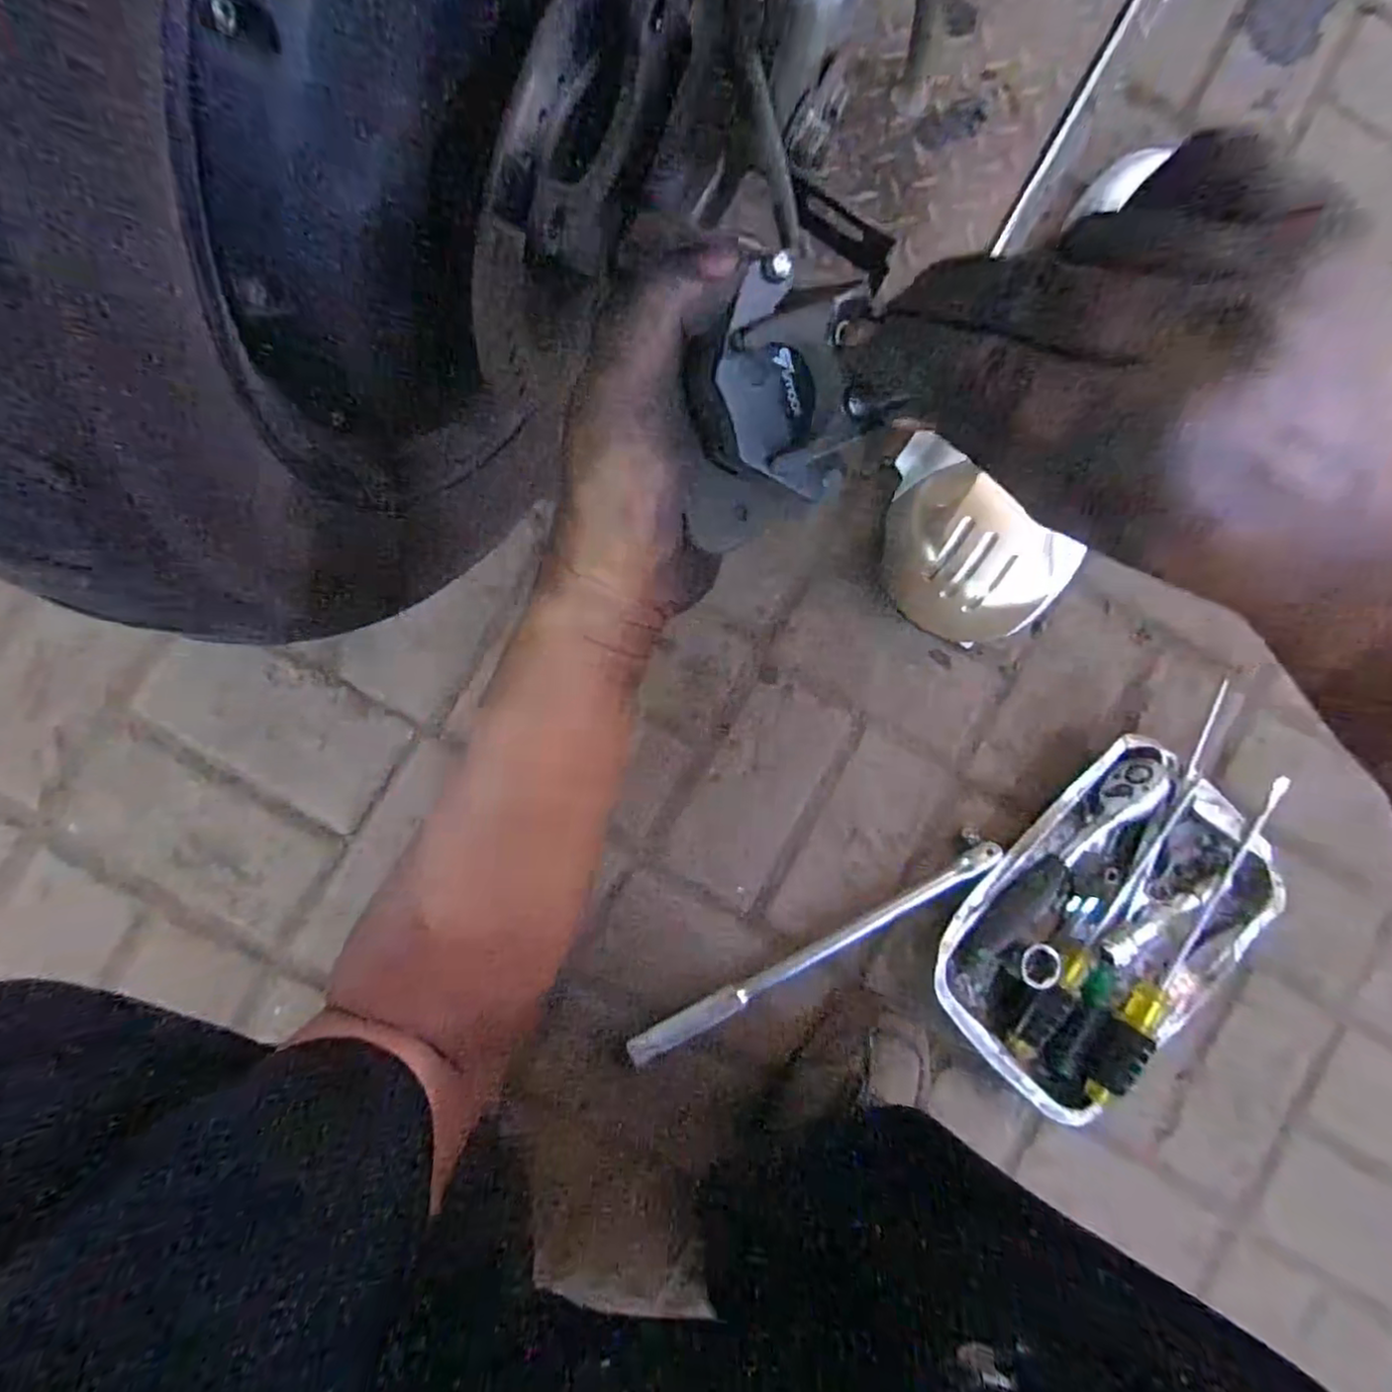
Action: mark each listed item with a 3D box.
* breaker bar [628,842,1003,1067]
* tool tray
[{"bbox_3d":[0.106,0.221,0.562,0.357,0.023,0.023,-27,92,-4],"label":"breaker bar"},{"bbox_3d":[0.364,0.206,0.573,0.315,0.054,0.216,-43,93,-4],"label":"tool tray"}]

